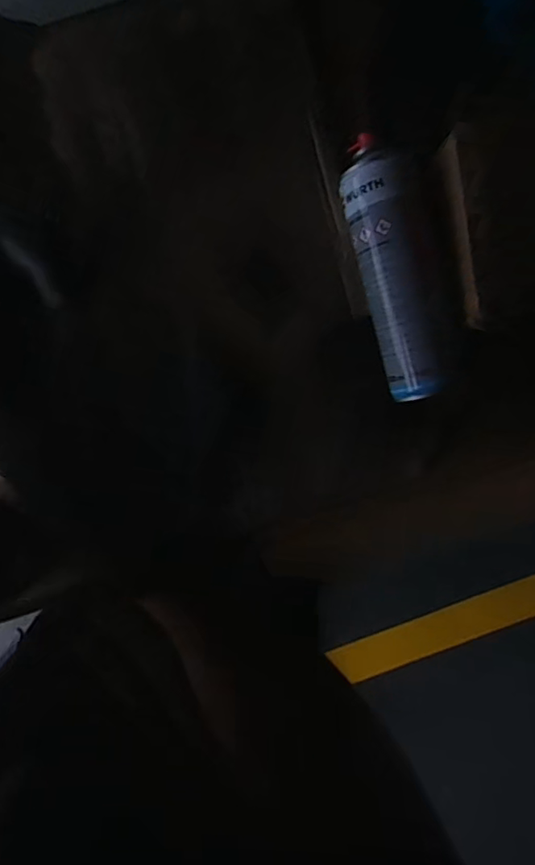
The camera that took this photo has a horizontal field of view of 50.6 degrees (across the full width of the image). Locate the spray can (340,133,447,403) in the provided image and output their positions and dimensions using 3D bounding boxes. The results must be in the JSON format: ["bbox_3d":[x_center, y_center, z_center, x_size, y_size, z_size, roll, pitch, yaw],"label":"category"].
[{"bbox_3d":[0.106,-0.136,0.472,0.061,0.055,0.219,-12,96,0],"label":"spray can"}]

